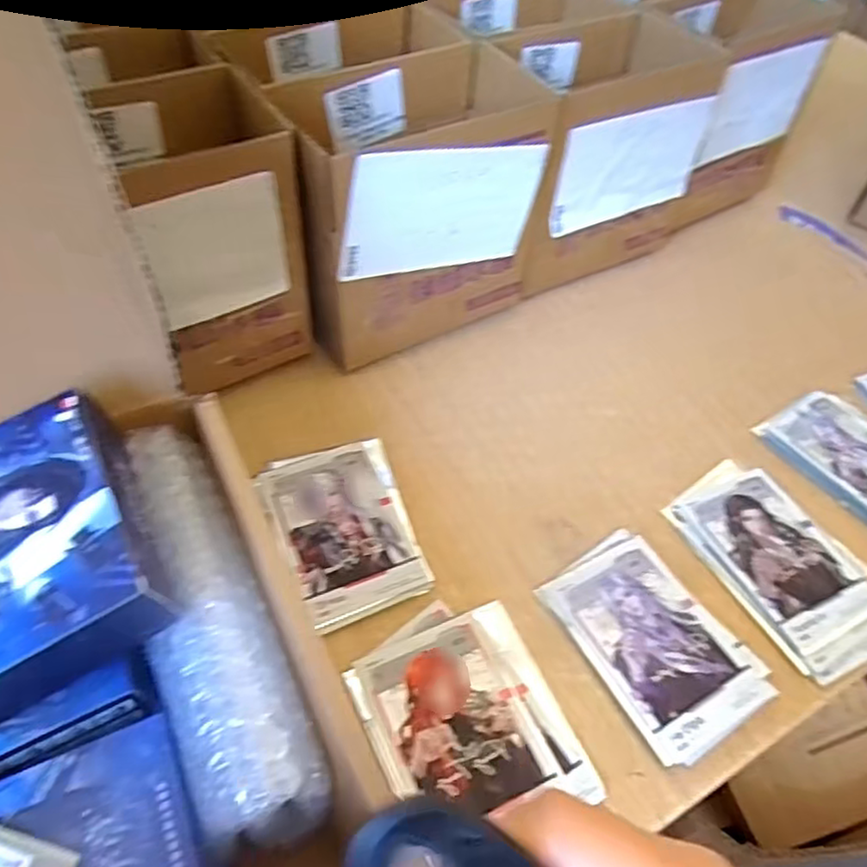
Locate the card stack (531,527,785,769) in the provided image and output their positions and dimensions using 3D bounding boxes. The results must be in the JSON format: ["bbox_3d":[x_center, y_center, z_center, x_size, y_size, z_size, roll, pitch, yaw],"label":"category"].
[{"bbox_3d":[0.112,0.105,0.350,0.074,0.006,0.107,-26,58,-24],"label":"card stack"}]

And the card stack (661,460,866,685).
[{"bbox_3d":[0.197,0.070,0.384,0.083,0.005,0.125,-19,56,-20],"label":"card stack"}]

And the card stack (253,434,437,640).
[{"bbox_3d":[-0.047,0.050,0.375,0.073,0.008,0.105,-19,55,-20],"label":"card stack"}]

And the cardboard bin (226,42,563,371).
[{"bbox_3d":[-0.016,-0.144,0.433,0.151,0.139,0.101,-23,57,-22],"label":"cardboard bin"}]

